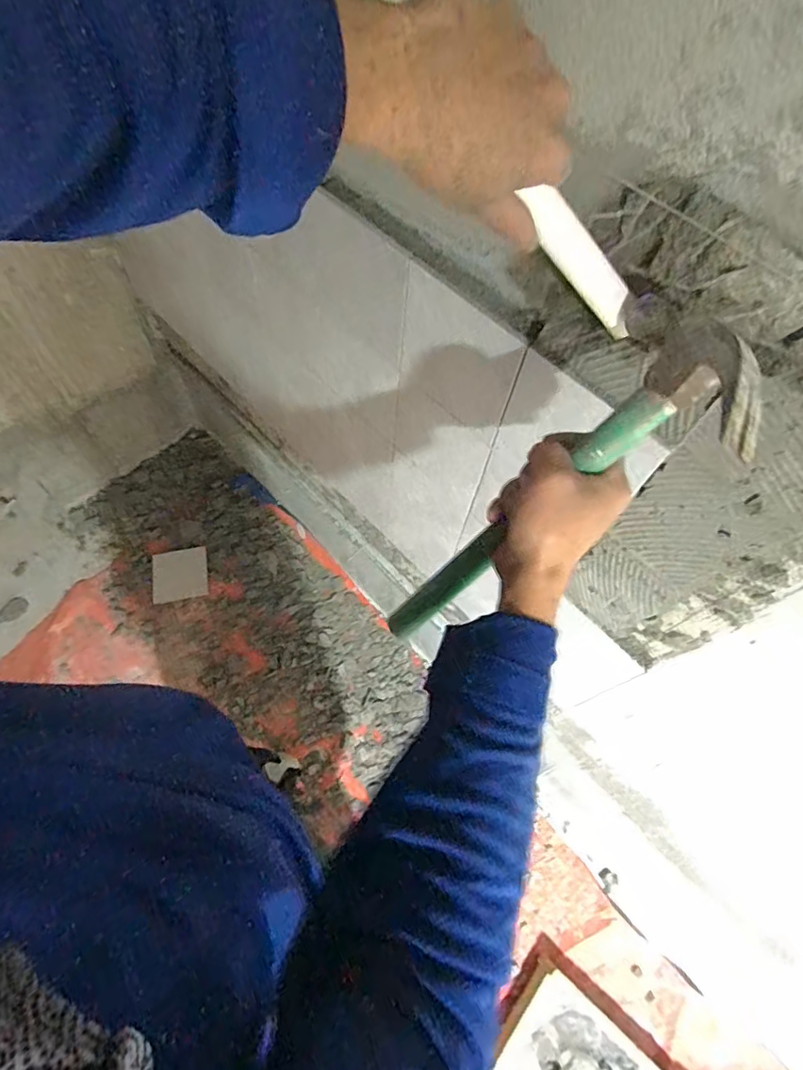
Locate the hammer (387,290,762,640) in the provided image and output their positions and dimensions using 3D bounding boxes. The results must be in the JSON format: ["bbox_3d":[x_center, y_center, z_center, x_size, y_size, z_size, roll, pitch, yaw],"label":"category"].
[{"bbox_3d":[0.085,-0.023,0.378,0.035,0.312,0.124,5,49,-50],"label":"hammer"}]

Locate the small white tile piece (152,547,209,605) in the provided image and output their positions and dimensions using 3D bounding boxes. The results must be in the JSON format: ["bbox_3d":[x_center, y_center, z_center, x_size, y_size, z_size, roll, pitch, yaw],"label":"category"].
[{"bbox_3d":[-0.629,0.113,1.520,0.147,0.016,0.149,-10,64,-9],"label":"small white tile piece"}]

